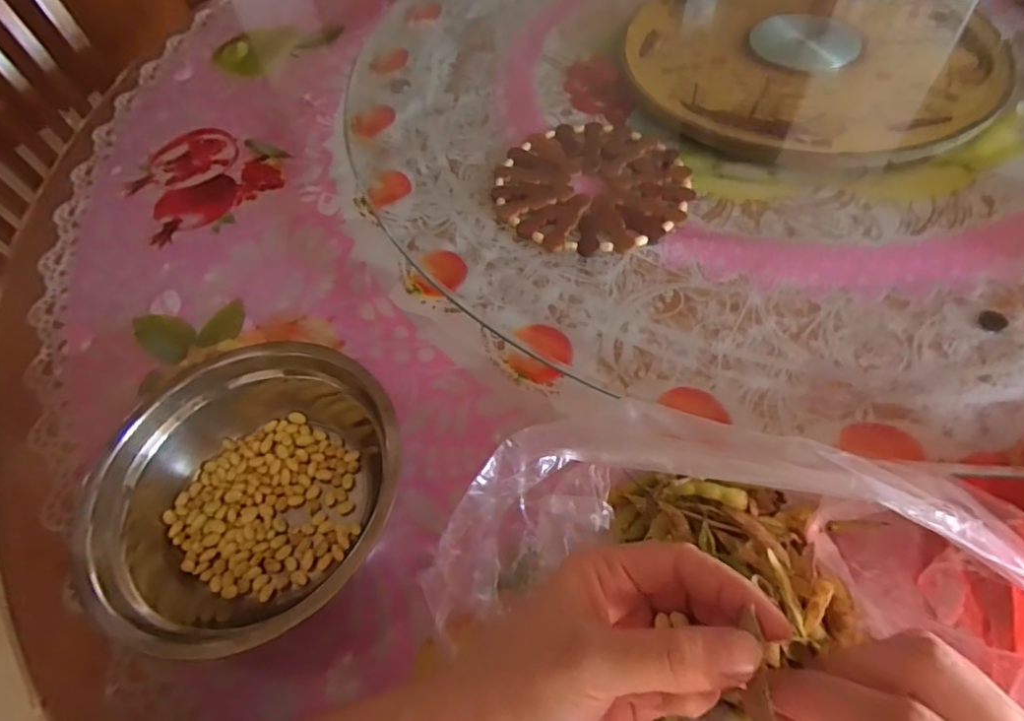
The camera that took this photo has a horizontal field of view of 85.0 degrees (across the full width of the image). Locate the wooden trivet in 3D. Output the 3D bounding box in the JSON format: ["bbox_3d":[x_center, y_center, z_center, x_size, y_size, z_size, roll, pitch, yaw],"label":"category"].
[{"bbox_3d":[0.065,-0.145,0.460,0.153,0.007,0.153,0,56,5],"label":"wooden trivet"}]

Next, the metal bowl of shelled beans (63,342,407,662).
[{"bbox_3d":[-0.141,0.073,0.315,0.165,0.055,0.165,4,57,8],"label":"metal bowl of shelled beans"}]

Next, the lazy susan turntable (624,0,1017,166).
[{"bbox_3d":[0.271,-0.285,0.522,0.314,0.025,0.311,35,65,25],"label":"lazy susan turntable"}]

